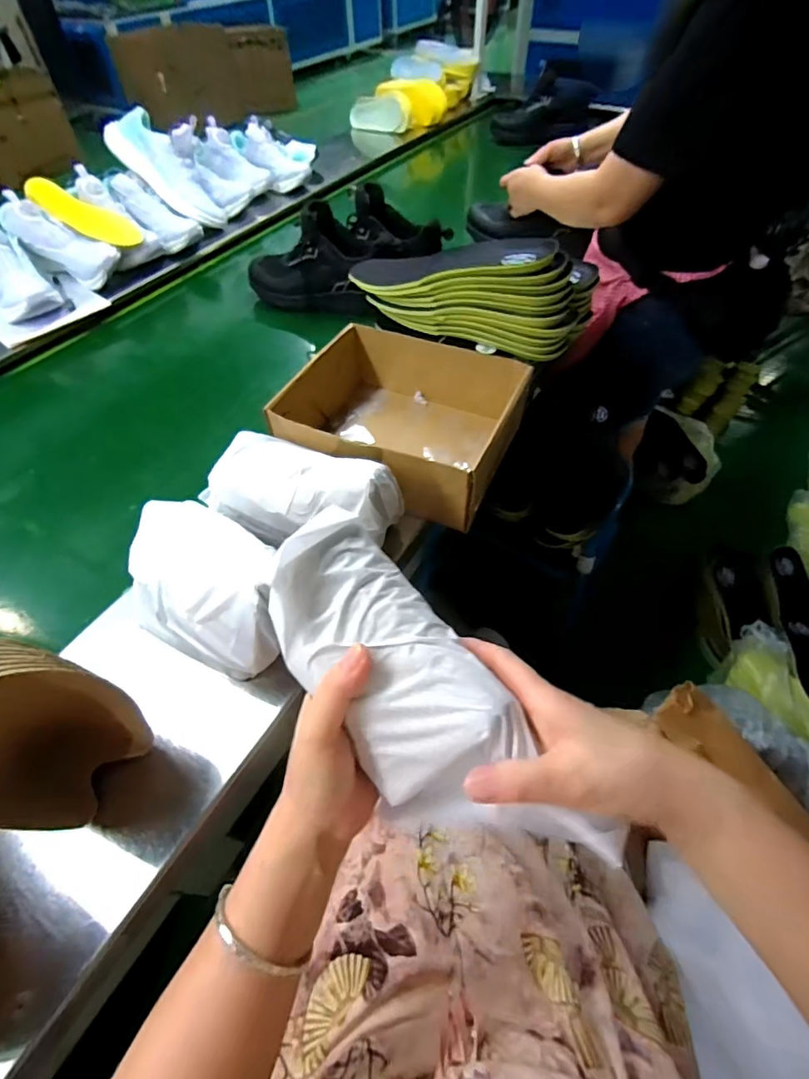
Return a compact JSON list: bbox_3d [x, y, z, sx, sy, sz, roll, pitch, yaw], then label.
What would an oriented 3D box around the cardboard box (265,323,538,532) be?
[{"bbox_3d":[0.000,-0.148,0.640,0.265,0.105,0.239,21,56,17],"label":"cardboard box"}]

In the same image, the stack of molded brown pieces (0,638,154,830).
[{"bbox_3d":[-0.286,0.146,0.363,0.112,0.175,0.115,12,54,10],"label":"stack of molded brown pieces"}]

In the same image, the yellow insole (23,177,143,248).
[{"bbox_3d":[-0.607,-0.615,0.938,0.215,0.014,0.096,25,54,-8],"label":"yellow insole"}]

